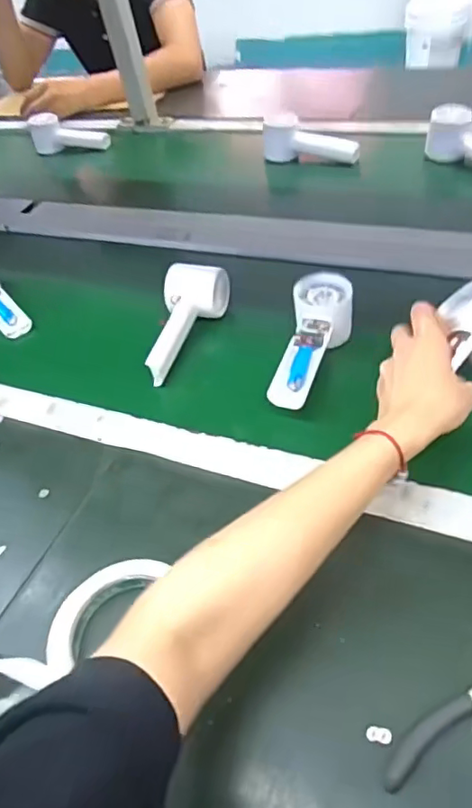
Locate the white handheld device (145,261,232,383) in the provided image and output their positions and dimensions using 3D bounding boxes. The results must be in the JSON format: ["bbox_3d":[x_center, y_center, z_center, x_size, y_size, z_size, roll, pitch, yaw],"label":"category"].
[{"bbox_3d":[-0.061,-0.086,0.612,0.059,0.048,0.150,12,60,18],"label":"white handheld device"}]

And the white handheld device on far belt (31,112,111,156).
[{"bbox_3d":[-0.325,-0.518,1.083,0.165,0.059,0.055,13,51,25],"label":"white handheld device on far belt"}]

